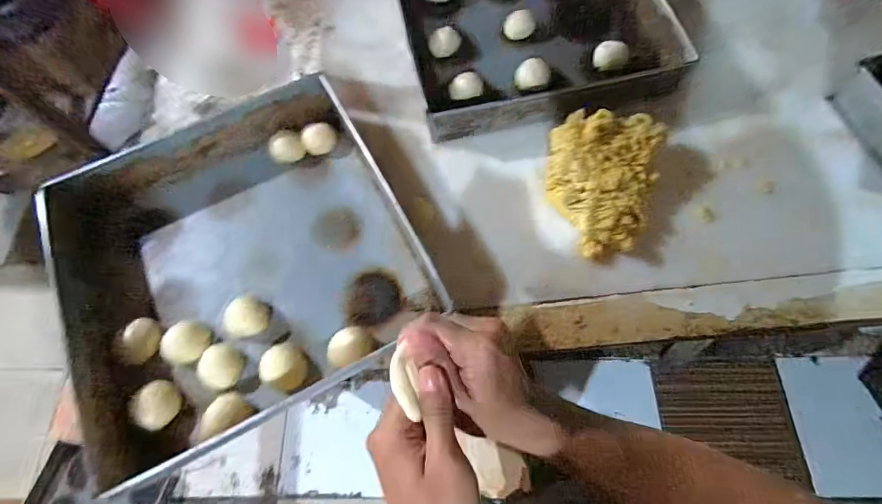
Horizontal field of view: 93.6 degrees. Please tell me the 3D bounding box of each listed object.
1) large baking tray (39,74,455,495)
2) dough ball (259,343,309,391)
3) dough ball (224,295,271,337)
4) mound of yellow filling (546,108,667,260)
[{"bbox_3d":[-0.268,0.004,0.561,0.428,0.094,0.431,-28,69,-8],"label":"large baking tray"},{"bbox_3d":[-0.192,0.142,0.515,0.050,0.031,0.052,-1,68,3],"label":"dough ball"},{"bbox_3d":[-0.250,0.085,0.536,0.043,0.039,0.054,28,72,14],"label":"dough ball"},{"bbox_3d":[0.221,-0.097,0.576,0.149,0.062,0.204,12,69,8],"label":"mound of yellow filling"}]

